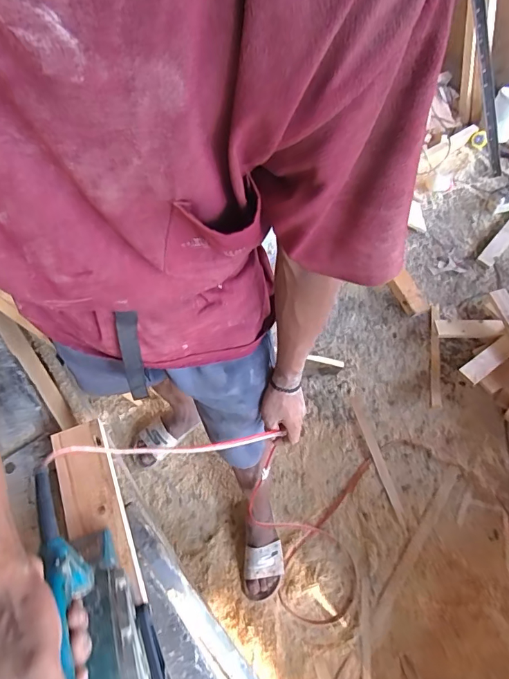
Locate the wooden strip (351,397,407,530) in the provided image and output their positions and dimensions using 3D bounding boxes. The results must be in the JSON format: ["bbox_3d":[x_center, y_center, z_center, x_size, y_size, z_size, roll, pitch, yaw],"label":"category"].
[{"bbox_3d":[0.377,0.361,1.287,0.034,0.012,0.405,-10,60,-9],"label":"wooden strip"}]

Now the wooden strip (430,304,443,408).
[{"bbox_3d":[0.643,0.044,1.489,0.036,0.020,0.414,10,59,3],"label":"wooden strip"}]

